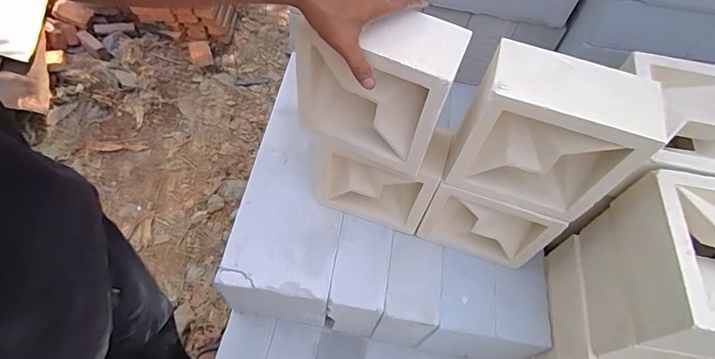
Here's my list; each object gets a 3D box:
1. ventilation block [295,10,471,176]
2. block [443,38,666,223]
[{"bbox_3d":[0.028,-0.130,0.583,0.192,0.187,0.113,21,63,11],"label":"ventilation block"},{"bbox_3d":[0.246,-0.058,0.566,0.196,0.190,0.105,19,60,7],"label":"block"}]

